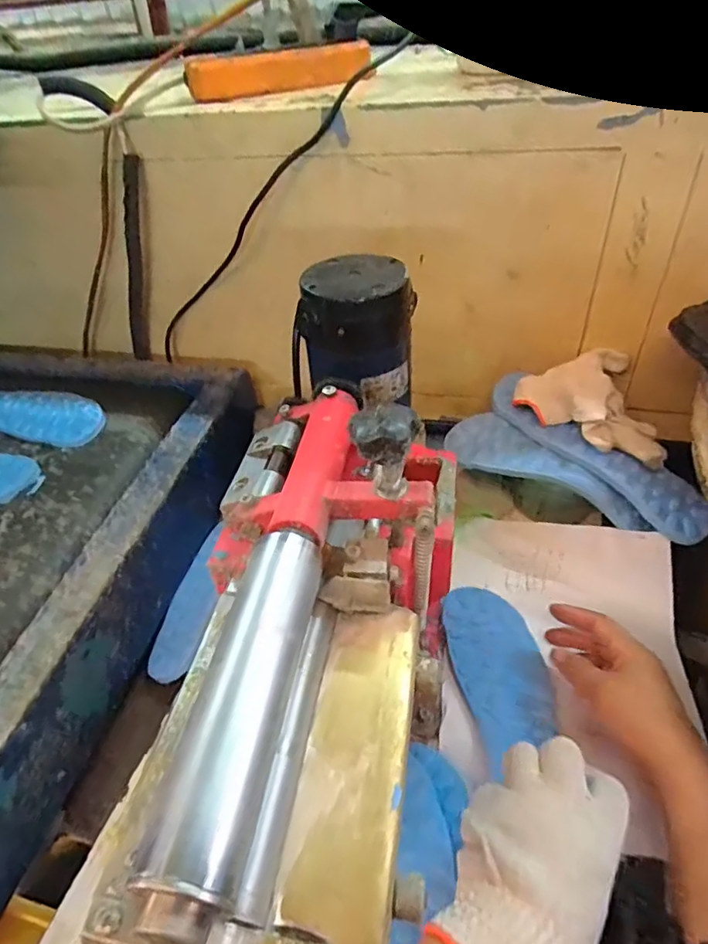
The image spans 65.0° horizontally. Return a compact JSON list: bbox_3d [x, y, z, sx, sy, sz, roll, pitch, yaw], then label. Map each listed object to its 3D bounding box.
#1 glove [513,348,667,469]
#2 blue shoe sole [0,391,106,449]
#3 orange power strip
[{"bbox_3d":[0.239,-0.074,0.562,0.143,0.048,0.127,13,47,19],"label":"glove"},{"bbox_3d":[-0.409,-0.076,0.668,0.252,0.013,0.074,11,46,18],"label":"blue shoe sole"},{"bbox_3d":[-0.074,-0.412,0.568,0.189,0.033,0.037,-12,44,-6],"label":"orange power strip"}]

